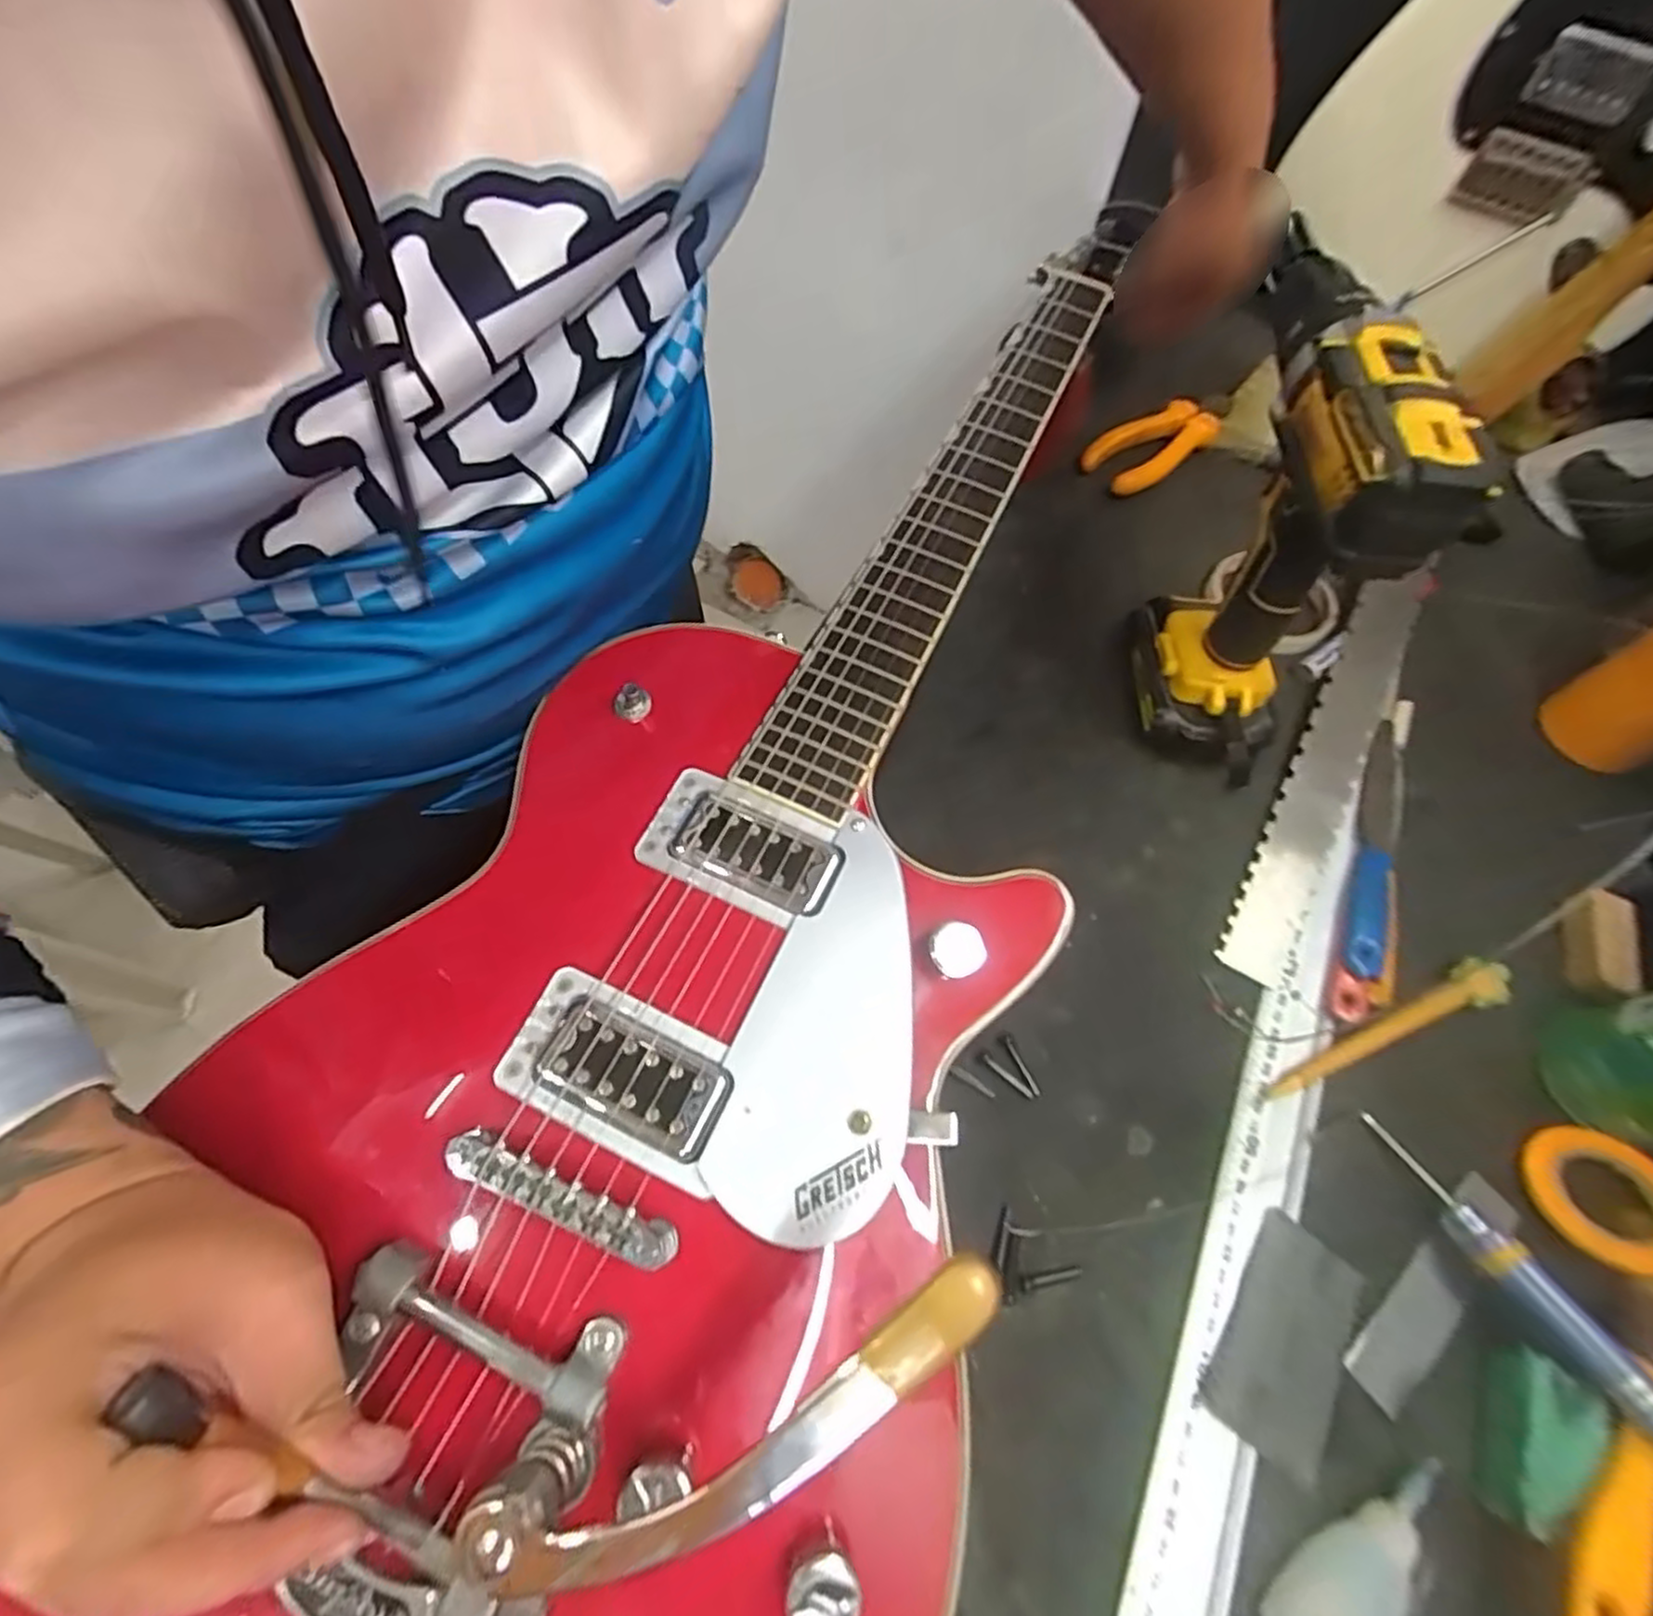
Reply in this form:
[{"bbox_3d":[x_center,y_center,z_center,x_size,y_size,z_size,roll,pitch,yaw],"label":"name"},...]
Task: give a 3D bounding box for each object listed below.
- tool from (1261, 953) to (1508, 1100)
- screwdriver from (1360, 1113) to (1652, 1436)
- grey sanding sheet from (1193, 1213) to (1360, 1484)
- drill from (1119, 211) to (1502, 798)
[{"bbox_3d":[0.287,0.109,0.370,0.152,0.013,0.024,-16,63,-11],"label":"tool"},{"bbox_3d":[0.294,0.196,0.314,0.015,0.016,0.135,-21,47,-13],"label":"screwdriver"},{"bbox_3d":[0.197,0.226,0.309,0.048,0.004,0.087,34,65,15],"label":"grey sanding sheet"},{"bbox_3d":[0.250,-0.164,0.407,0.077,0.202,0.226,14,62,5],"label":"drill"}]

